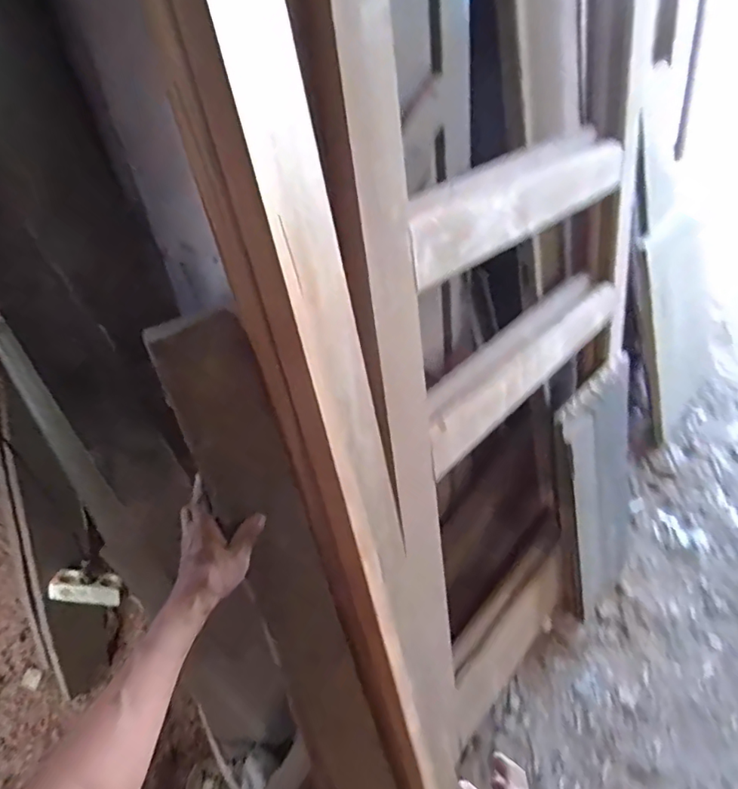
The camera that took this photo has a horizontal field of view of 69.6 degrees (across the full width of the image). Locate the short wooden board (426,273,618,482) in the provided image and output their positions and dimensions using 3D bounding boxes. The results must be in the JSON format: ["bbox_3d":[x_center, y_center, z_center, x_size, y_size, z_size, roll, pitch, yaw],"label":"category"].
[{"bbox_3d":[0.347,-0.093,1.104,0.761,0.150,0.043,-35,12,-38],"label":"short wooden board"}]

